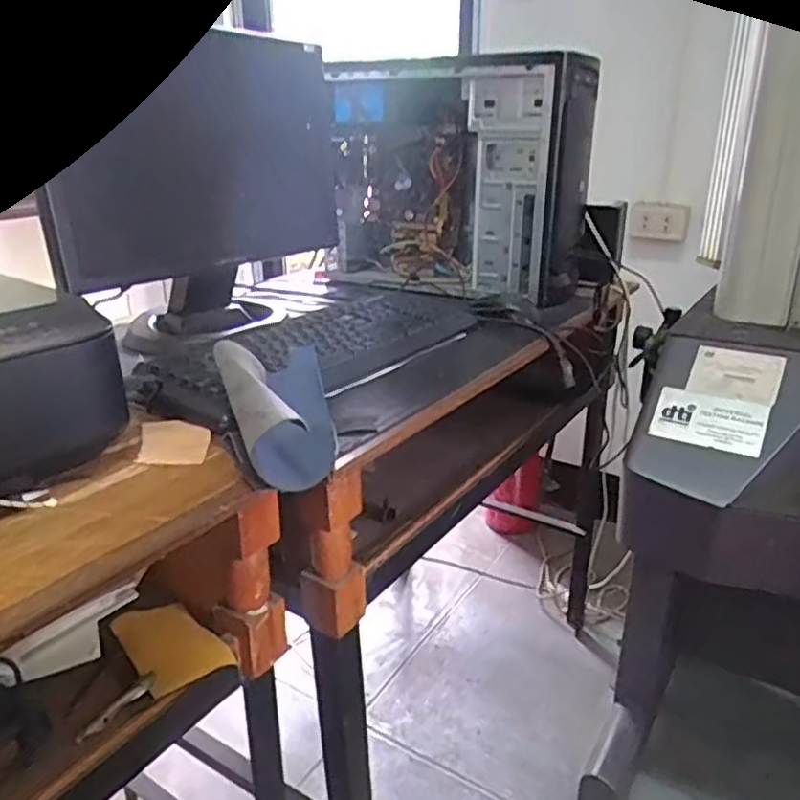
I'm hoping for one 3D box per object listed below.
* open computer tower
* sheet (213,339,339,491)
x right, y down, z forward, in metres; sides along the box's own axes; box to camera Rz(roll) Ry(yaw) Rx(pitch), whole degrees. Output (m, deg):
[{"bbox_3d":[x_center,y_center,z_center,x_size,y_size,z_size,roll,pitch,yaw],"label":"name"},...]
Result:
[{"bbox_3d":[0.082,-0.360,1.108,0.435,0.342,0.163,10,24,25],"label":"open computer tower"},{"bbox_3d":[-0.105,0.002,0.591,0.095,0.065,0.188,-7,23,-15],"label":"sheet"}]

